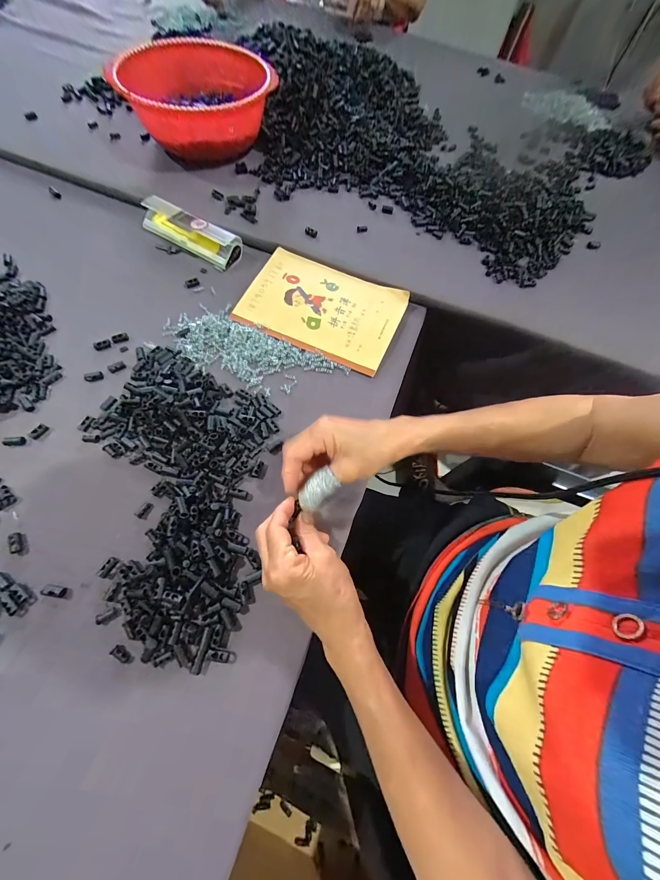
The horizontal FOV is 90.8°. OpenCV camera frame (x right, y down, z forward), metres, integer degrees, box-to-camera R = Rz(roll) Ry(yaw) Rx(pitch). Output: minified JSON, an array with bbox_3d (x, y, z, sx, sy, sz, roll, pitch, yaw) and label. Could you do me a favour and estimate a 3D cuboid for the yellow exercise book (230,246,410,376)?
[{"bbox_3d":[-0.010,-0.184,0.444,0.206,0.007,0.143,22,67,7],"label":"yellow exercise book"}]

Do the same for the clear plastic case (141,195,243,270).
[{"bbox_3d":[-0.201,-0.303,0.472,0.151,0.032,0.042,30,68,9],"label":"clear plastic case"}]

